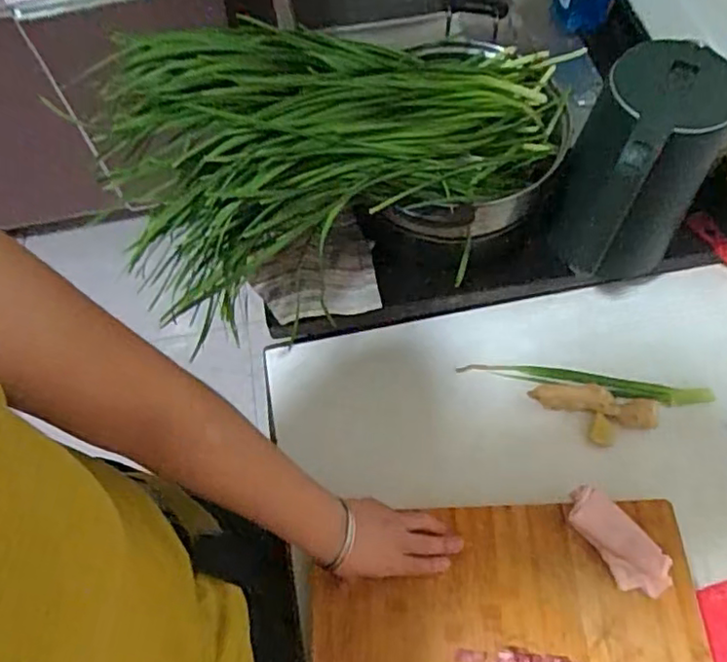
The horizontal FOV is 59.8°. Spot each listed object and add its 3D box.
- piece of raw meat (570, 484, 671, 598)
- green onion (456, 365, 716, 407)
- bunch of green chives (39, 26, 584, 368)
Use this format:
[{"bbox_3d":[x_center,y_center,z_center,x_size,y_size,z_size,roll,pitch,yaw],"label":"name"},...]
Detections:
[{"bbox_3d":[0.247,0.205,0.618,0.048,0.031,0.114,-32,65,-14],"label":"piece of raw meat"},{"bbox_3d":[0.254,0.058,0.735,0.275,0.023,0.030,11,63,9],"label":"green onion"},{"bbox_3d":[-0.015,-0.212,0.634,0.487,0.140,0.260,-30,64,-13],"label":"bunch of green chives"}]

